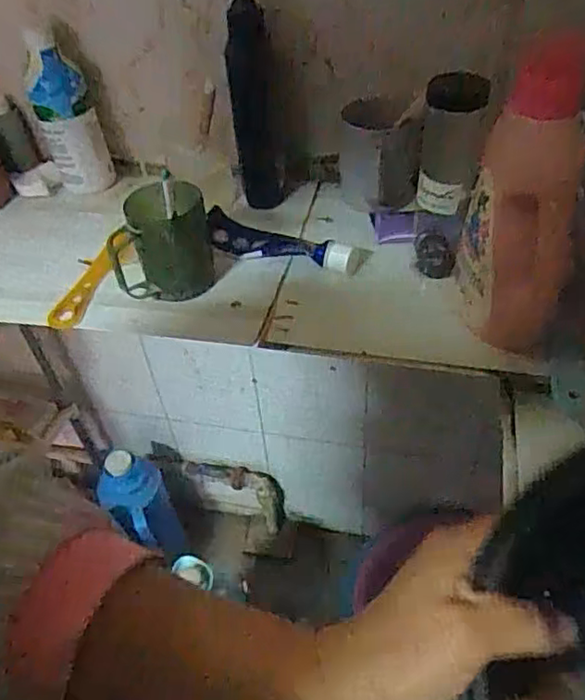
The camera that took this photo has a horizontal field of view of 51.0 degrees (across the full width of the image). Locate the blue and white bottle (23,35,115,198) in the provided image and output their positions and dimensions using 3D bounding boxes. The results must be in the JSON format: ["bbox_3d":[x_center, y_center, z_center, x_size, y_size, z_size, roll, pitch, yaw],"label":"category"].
[{"bbox_3d":[-0.270,-0.279,0.735,0.068,0.184,0.058,-24,28,-18],"label":"blue and white bottle"}]

